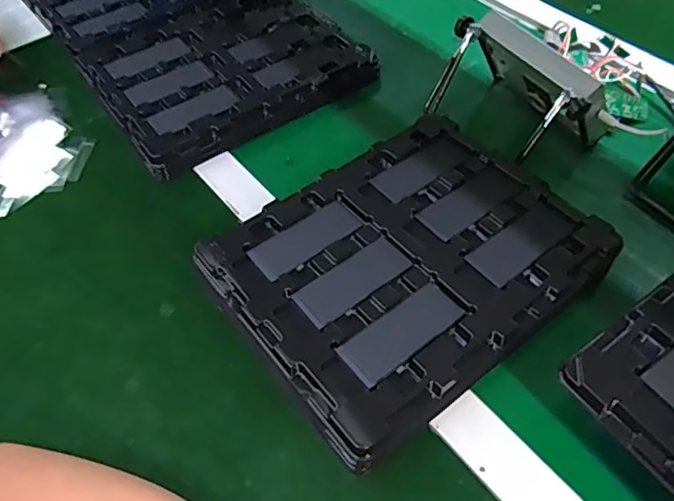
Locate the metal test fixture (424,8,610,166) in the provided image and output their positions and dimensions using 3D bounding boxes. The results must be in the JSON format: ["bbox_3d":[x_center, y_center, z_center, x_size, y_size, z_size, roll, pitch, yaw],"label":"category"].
[{"bbox_3d":[0.175,-0.160,0.565,0.109,0.090,0.171,-31,58,-20],"label":"metal test fixture"}]

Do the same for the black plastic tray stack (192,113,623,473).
[{"bbox_3d":[0.054,0.010,0.471,0.273,0.040,0.219,-31,58,-20],"label":"black plastic tray stack"}]

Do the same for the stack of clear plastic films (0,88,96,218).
[{"bbox_3d":[-0.351,-0.122,0.622,0.115,0.014,0.202,-33,58,-21],"label":"stack of clear plastic films"}]

